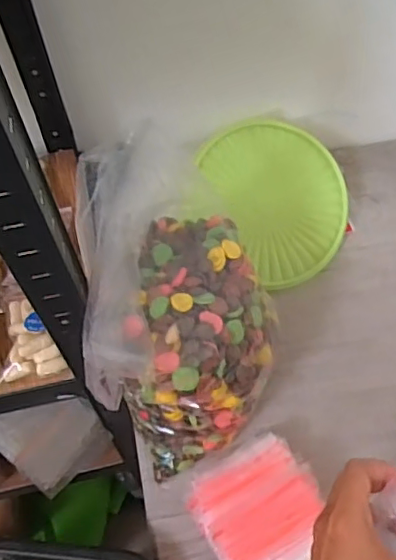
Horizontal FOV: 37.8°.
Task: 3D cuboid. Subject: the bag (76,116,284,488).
[{"bbox_3d":[-0.011,0.013,0.581,0.176,0.235,0.294,-4,60,0],"label":"bag"}]

